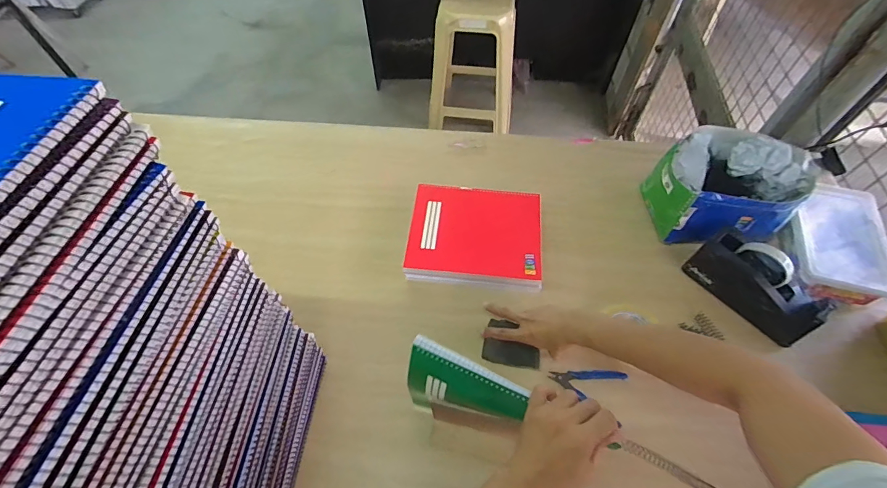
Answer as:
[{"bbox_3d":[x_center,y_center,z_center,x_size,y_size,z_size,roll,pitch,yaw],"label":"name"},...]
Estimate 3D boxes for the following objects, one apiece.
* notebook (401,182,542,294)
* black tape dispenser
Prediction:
[{"bbox_3d":[0.063,-0.013,0.780,0.250,0.052,0.213,5,57,4],"label":"notebook"},{"bbox_3d":[0.565,0.071,0.726,0.076,0.108,0.209,-34,63,-20],"label":"black tape dispenser"}]

